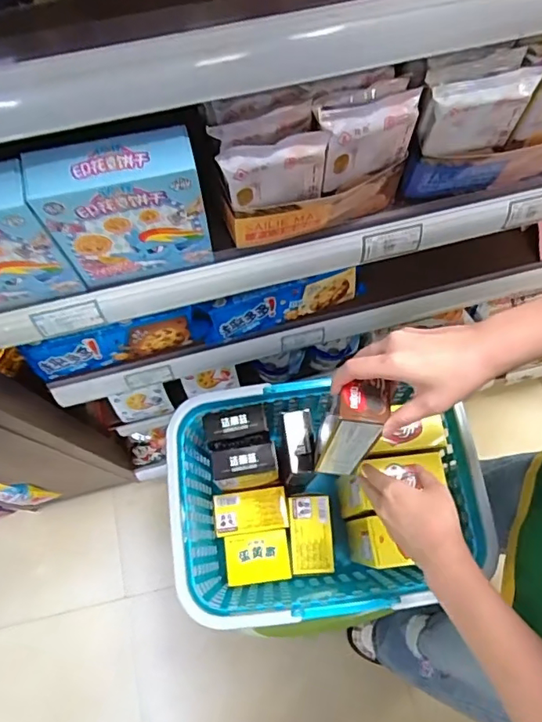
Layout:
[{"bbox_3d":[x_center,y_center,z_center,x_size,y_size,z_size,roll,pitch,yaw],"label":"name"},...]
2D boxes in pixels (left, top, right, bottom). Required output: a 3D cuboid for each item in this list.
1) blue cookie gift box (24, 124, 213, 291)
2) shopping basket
[{"bbox_3d":[-0.118,-0.123,0.435,0.120,0.130,0.039,-13,72,-5],"label":"blue cookie gift box"},{"bbox_3d":[0.070,0.185,0.730,0.396,0.199,0.282,-8,72,-3],"label":"shopping basket"}]

